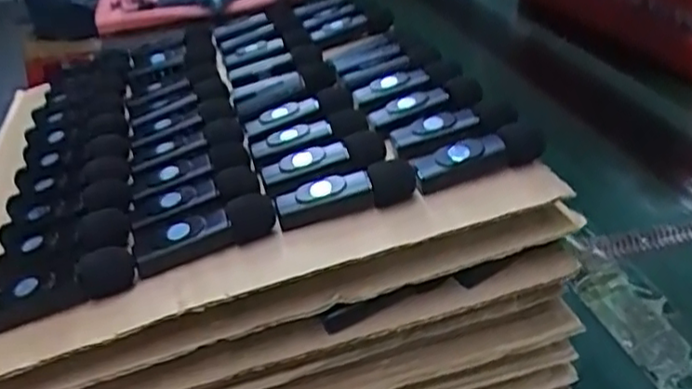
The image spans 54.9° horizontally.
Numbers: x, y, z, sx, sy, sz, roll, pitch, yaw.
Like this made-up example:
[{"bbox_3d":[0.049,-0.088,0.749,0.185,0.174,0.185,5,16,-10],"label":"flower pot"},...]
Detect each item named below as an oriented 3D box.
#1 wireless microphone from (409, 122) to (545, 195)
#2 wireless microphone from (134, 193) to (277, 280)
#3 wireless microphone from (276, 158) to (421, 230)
[{"bbox_3d":[0.061,-0.018,0.312,0.059,0.021,0.016,-8,30,-4],"label":"wireless microphone"},{"bbox_3d":[-0.063,0.017,0.298,0.063,0.019,0.016,-15,32,-16],"label":"wireless microphone"},{"bbox_3d":[0.001,-0.001,0.306,0.064,0.020,0.016,-11,31,-10],"label":"wireless microphone"}]

